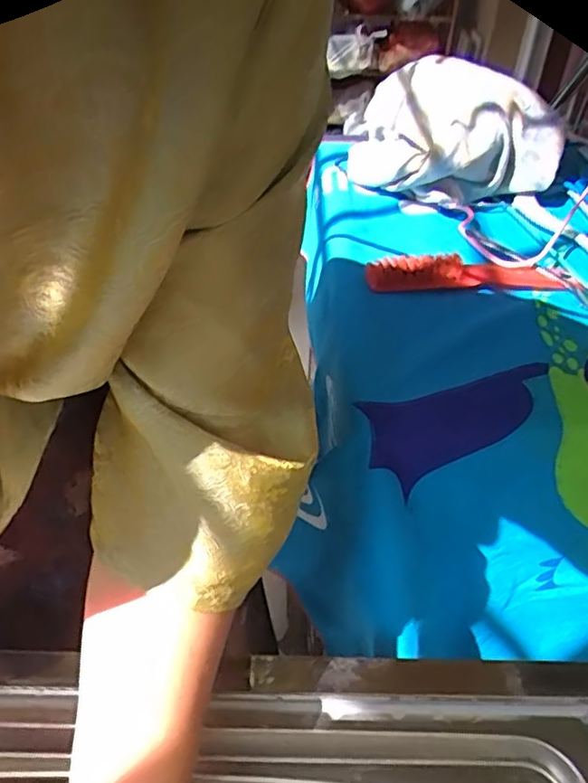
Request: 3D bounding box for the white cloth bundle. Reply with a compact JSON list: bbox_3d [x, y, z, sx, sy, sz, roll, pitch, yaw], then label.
[{"bbox_3d":[0.179,-0.271,0.634,0.189,0.088,0.203,13,44,11],"label":"white cloth bundle"}]

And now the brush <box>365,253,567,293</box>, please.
[{"bbox_3d":[0.142,-0.098,0.515,0.158,0.025,0.043,5,43,3],"label":"brush"}]

